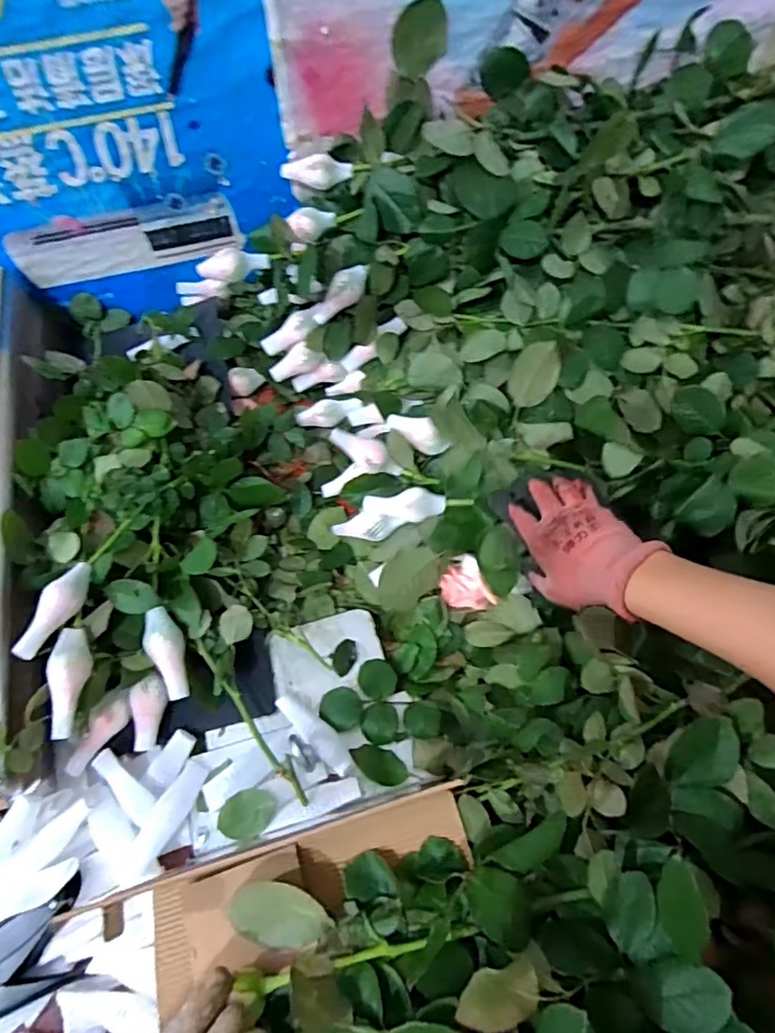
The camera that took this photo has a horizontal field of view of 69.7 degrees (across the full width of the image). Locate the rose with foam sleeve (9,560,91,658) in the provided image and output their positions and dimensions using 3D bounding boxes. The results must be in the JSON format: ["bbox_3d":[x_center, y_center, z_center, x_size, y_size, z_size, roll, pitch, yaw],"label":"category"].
[{"bbox_3d":[-0.273,0.075,0.456,0.023,0.027,0.084,19,64,13],"label":"rose with foam sleeve"}]

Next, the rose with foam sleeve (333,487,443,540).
[{"bbox_3d":[-0.005,0.000,0.559,0.123,0.035,0.029,-19,56,31],"label":"rose with foam sleeve"}]

